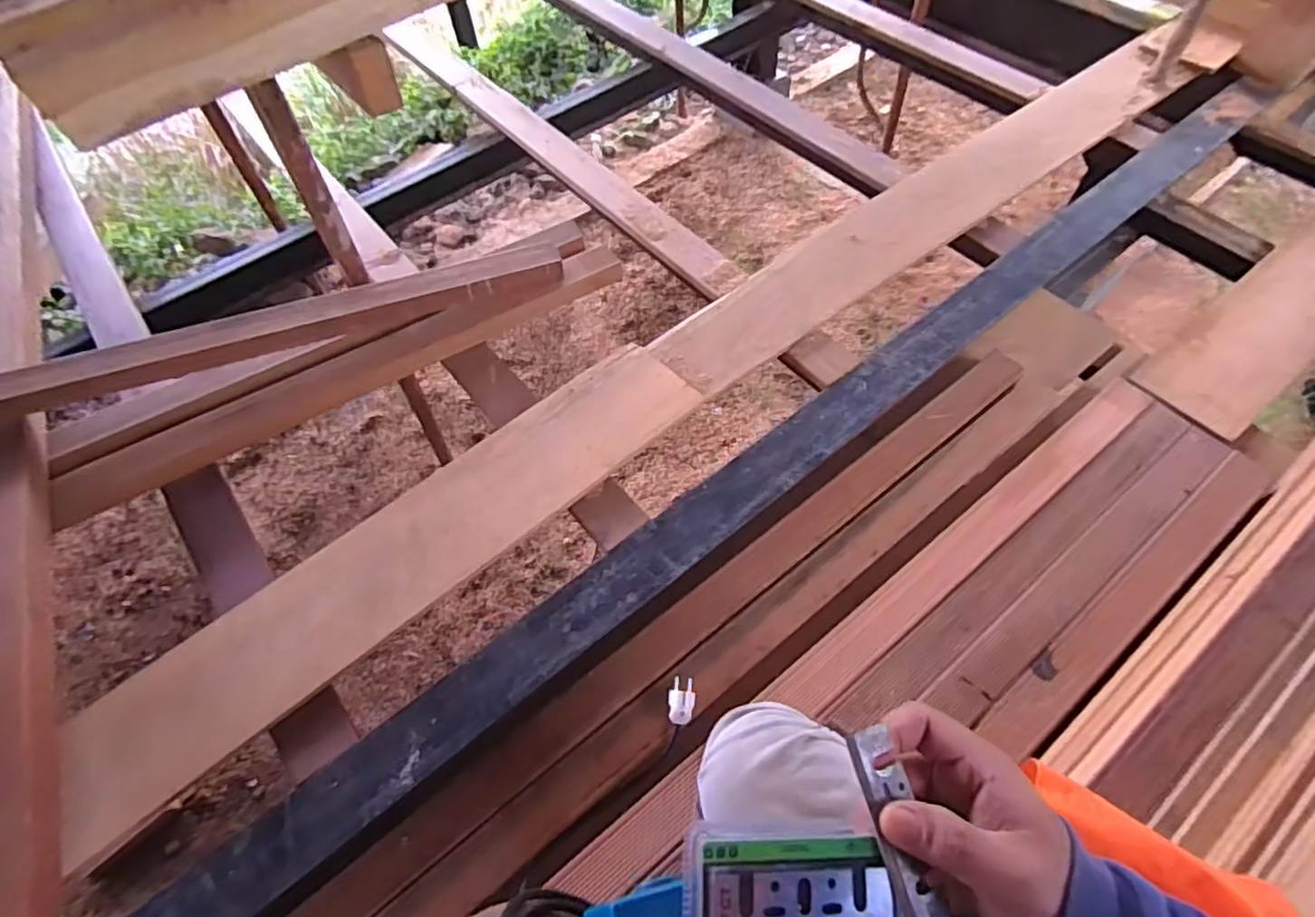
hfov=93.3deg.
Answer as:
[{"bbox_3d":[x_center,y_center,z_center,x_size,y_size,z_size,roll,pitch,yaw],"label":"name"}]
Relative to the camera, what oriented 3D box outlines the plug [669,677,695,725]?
[{"bbox_3d":[0.034,0.340,0.868,0.035,0.025,0.061,0,59,3],"label":"plug"}]

